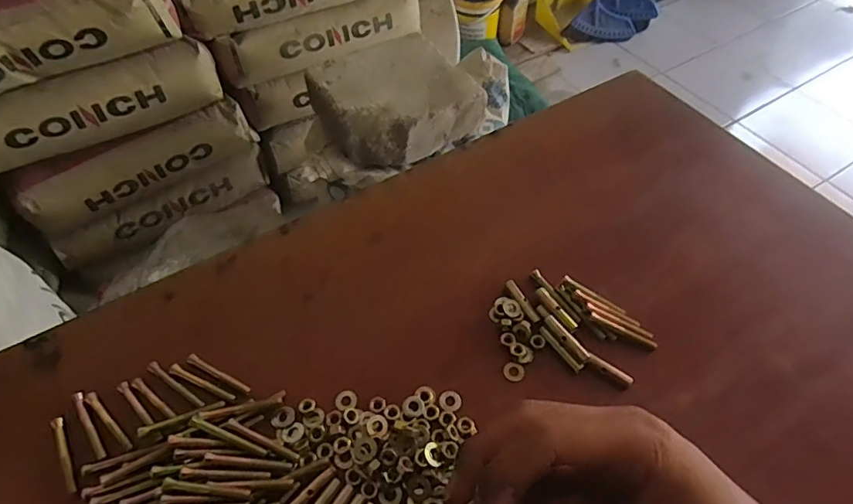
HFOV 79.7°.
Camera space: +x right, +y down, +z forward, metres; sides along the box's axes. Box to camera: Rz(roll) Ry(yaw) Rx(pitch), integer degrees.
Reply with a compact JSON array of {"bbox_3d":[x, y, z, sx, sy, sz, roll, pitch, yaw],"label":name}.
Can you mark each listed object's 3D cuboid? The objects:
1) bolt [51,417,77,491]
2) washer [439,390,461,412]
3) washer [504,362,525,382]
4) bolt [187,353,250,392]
[{"bbox_3d":[-0.210,0.117,0.295,0.005,0.005,0.048,-26,59,-18],"label":"bolt"},{"bbox_3d":[0.015,0.093,0.321,0.013,0.004,0.014,0,54,0],"label":"washer"},{"bbox_3d":[0.057,0.077,0.332,0.013,0.004,0.014,0,54,0],"label":"washer"},{"bbox_3d":[-0.134,0.078,0.329,0.050,0.004,0.006,25,58,16],"label":"bolt"}]

